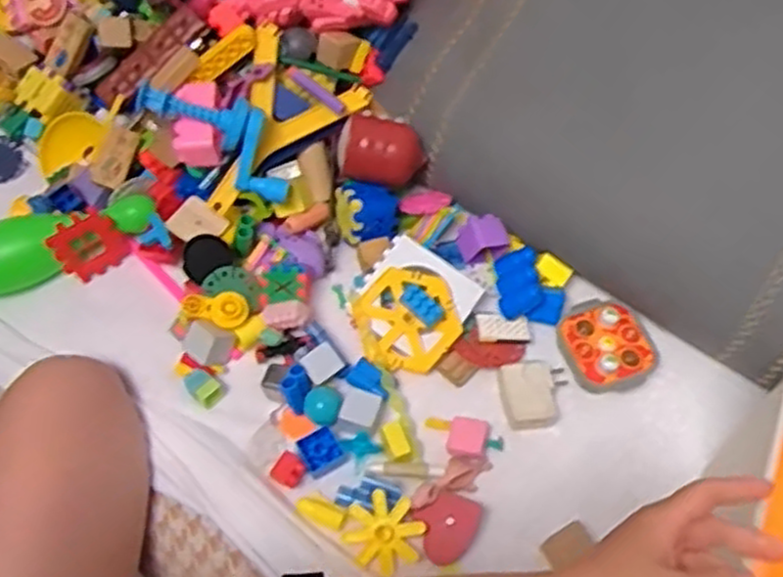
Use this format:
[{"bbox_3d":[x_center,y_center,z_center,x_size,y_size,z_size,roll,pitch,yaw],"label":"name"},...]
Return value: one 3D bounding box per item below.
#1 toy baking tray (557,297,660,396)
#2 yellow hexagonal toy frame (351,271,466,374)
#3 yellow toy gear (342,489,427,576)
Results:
[{"bbox_3d":[0.198,0.051,0.701,0.081,0.027,0.087,-19,63,-9],"label":"toy baking tray"},{"bbox_3d":[0.015,0.029,0.700,0.089,0.010,0.094,40,76,5],"label":"yellow hexagonal toy frame"},{"bbox_3d":[-0.005,0.194,0.607,0.057,0.014,0.060,-31,65,-15],"label":"yellow toy gear"}]

